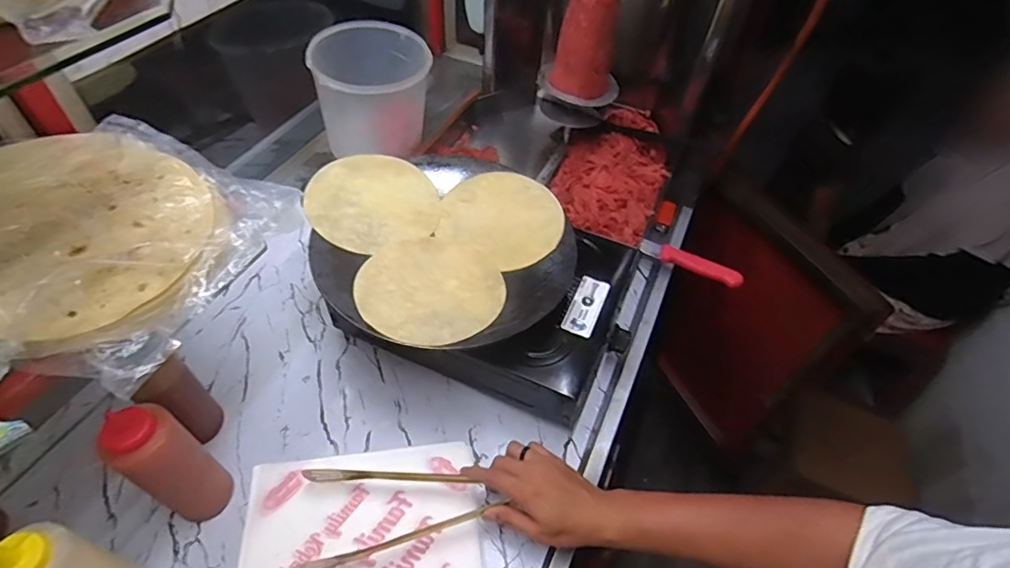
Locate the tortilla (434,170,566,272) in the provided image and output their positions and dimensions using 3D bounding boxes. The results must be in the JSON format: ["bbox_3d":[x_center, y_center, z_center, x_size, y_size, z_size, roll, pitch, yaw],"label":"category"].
[{"bbox_3d":[0.000,-0.097,0.742,0.171,0.008,0.156,-1,57,2],"label":"tortilla"}]

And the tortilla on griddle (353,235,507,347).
[{"bbox_3d":[-0.091,0.005,0.652,0.174,0.011,0.175,3,48,-3],"label":"tortilla on griddle"}]

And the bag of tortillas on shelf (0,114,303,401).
[{"bbox_3d":[-0.393,-0.050,0.474,0.311,0.043,0.265,15,48,8],"label":"bag of tortillas on shelf"}]

